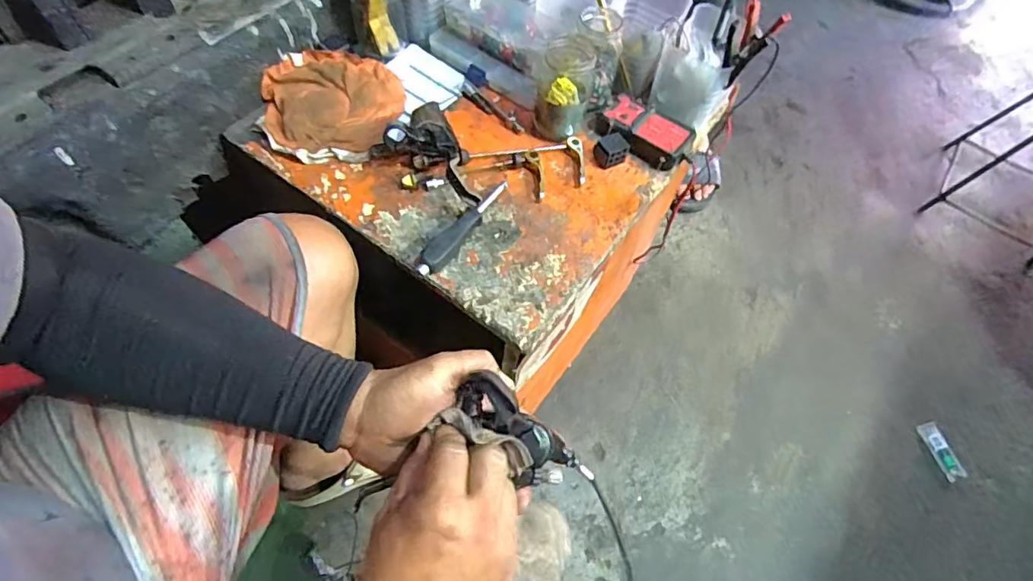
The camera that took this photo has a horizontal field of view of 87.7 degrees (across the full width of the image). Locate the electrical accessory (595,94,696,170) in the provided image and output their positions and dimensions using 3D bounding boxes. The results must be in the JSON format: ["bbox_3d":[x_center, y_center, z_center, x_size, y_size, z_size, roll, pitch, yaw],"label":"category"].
[{"bbox_3d":[0.151,-0.191,0.643,0.109,0.025,0.062,34,64,14],"label":"electrical accessory"}]

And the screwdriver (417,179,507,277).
[{"bbox_3d":[-0.054,-0.068,0.564,0.028,0.023,0.144,34,64,14],"label":"screwdriver"}]

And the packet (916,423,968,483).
[{"bbox_3d":[0.792,0.298,0.999,0.046,0.004,0.102,-13,63,-11],"label":"packet"}]

